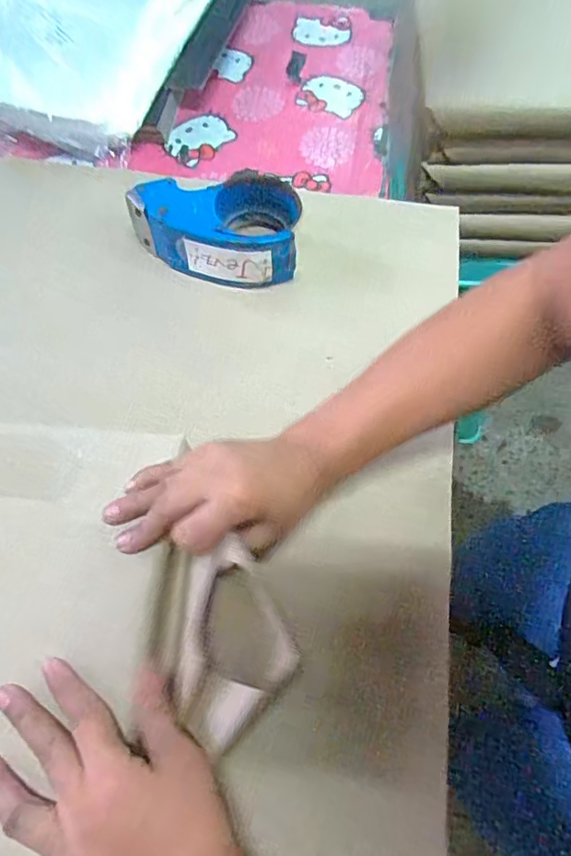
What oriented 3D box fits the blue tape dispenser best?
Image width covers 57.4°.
[{"bbox_3d":[-0.066,-0.185,0.488,0.152,0.064,0.081,8,64,4],"label":"blue tape dispenser"}]

